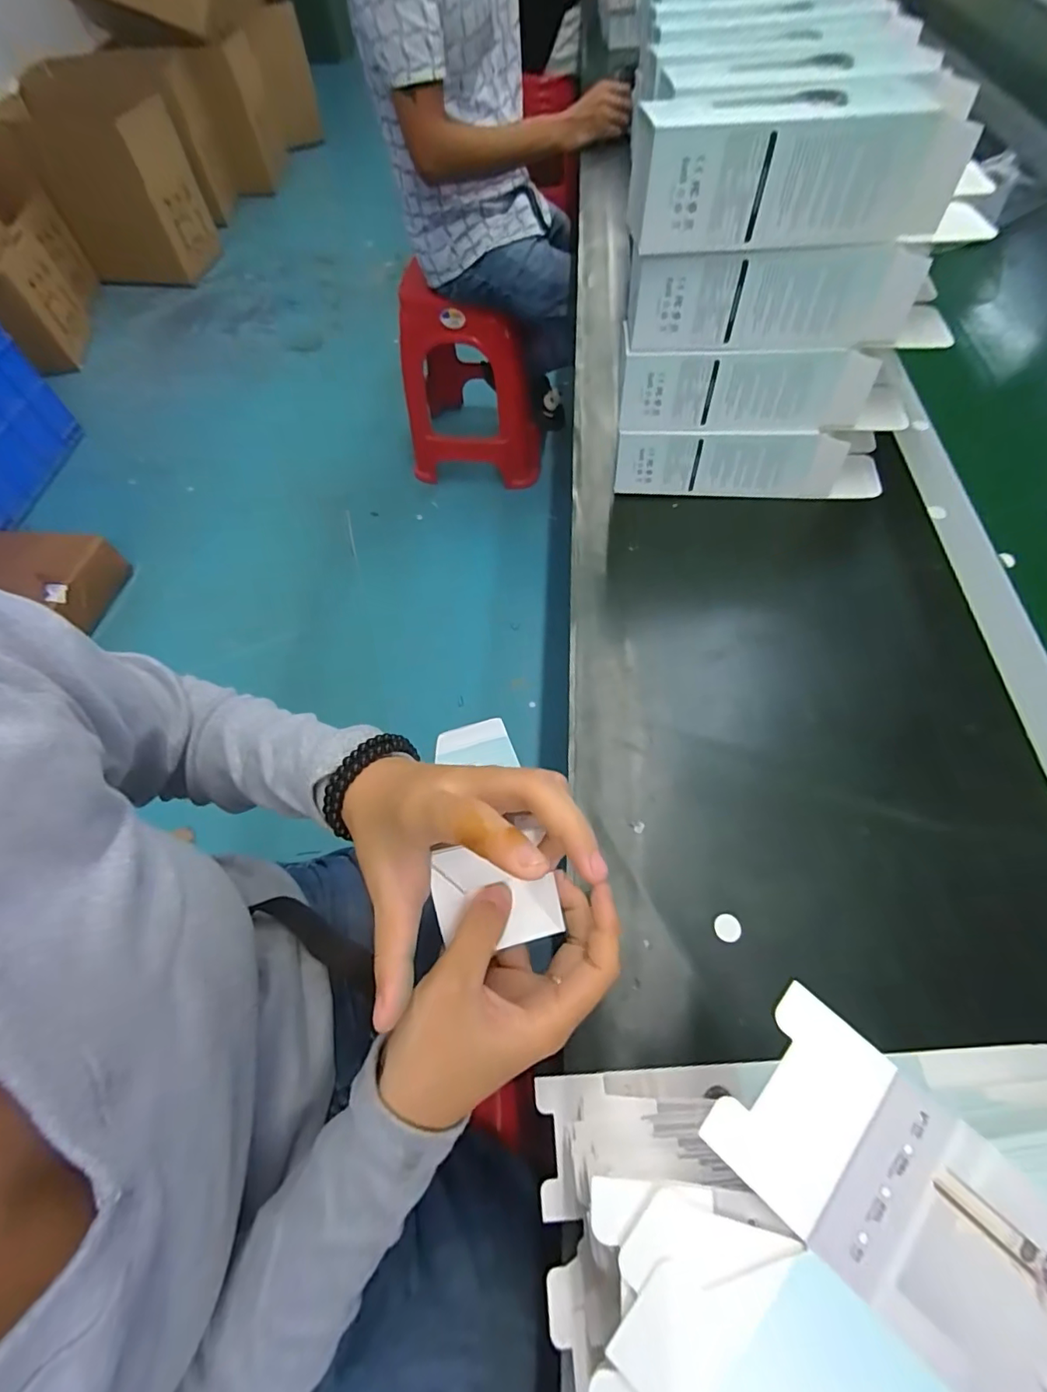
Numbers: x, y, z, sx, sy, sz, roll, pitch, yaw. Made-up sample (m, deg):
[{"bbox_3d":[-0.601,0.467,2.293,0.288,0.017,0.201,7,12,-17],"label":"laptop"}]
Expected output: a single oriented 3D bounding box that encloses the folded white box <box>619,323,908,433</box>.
[{"bbox_3d":[0.194,-0.252,0.420,0.231,0.056,0.049,2,61,3],"label":"folded white box"}]

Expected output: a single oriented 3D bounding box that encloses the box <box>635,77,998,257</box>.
[{"bbox_3d":[0.175,-0.326,0.322,0.215,0.066,0.051,-1,61,2],"label":"box"}]

